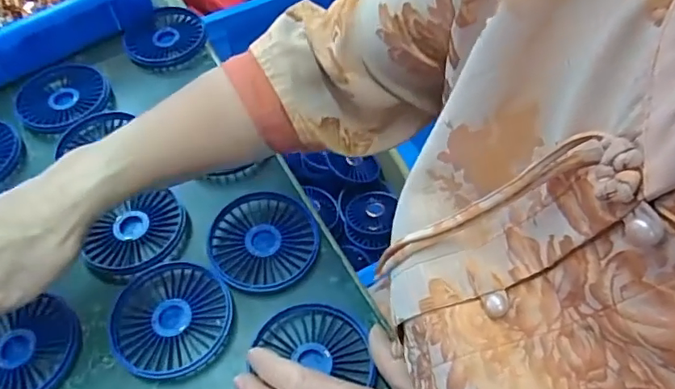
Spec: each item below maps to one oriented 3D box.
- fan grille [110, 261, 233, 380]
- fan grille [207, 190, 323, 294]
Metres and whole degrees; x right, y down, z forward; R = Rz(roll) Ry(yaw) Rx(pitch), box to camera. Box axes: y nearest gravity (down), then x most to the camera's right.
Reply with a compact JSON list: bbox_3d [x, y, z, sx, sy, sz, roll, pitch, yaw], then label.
[{"bbox_3d":[-0.123,0.092,0.389,0.084,0.013,0.087,-1,56,2],"label":"fan grille"},{"bbox_3d":[-0.060,0.038,0.427,0.087,0.011,0.086,-1,56,2],"label":"fan grille"}]

